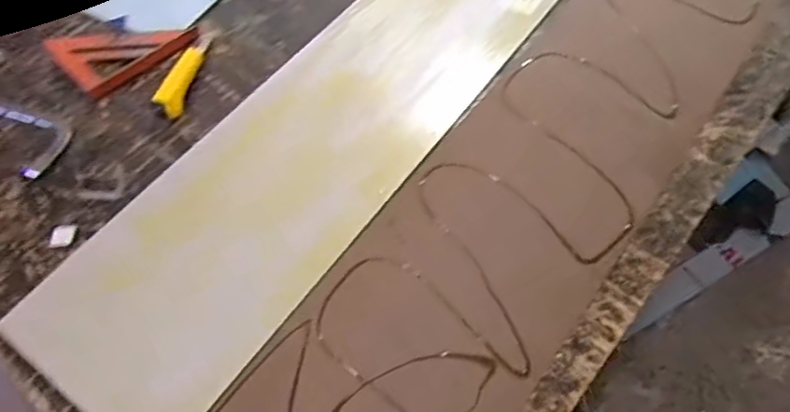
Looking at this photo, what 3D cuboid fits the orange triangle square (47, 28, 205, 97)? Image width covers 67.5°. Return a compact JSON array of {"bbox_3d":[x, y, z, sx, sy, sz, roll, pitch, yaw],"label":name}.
[{"bbox_3d":[-0.398,-0.240,0.880,0.180,0.019,0.155,-38,61,-21],"label":"orange triangle square"}]

